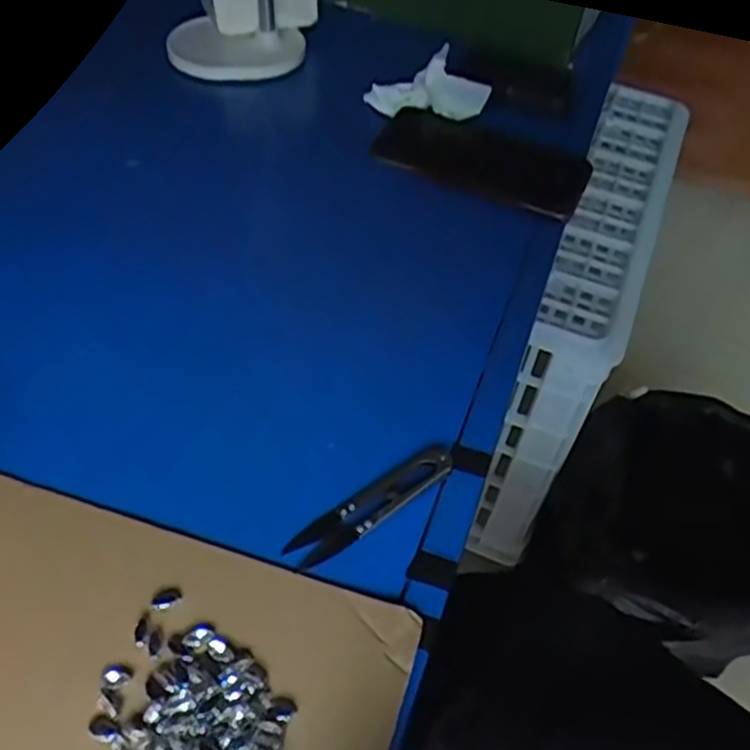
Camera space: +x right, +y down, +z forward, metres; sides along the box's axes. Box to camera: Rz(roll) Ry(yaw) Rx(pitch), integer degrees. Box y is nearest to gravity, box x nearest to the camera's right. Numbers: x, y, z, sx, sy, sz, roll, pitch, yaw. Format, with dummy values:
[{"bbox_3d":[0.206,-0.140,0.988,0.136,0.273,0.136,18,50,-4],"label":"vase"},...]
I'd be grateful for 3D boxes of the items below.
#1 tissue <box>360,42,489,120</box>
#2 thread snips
[{"bbox_3d":[0.046,-0.239,0.621,0.105,0.038,0.048,12,50,26],"label":"tissue"},{"bbox_3d":[0.000,0.067,0.398,0.100,0.006,0.023,-28,59,-24],"label":"thread snips"}]

